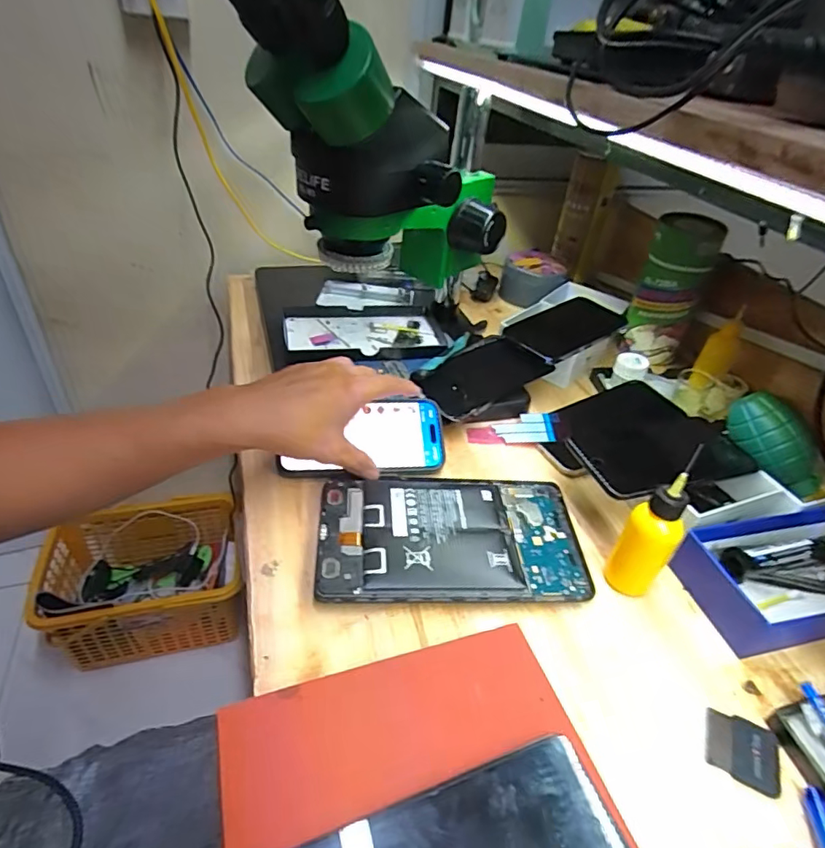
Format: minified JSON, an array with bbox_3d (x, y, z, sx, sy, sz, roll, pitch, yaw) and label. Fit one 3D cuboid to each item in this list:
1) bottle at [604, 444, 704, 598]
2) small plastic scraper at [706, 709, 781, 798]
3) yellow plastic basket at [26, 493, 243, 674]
[{"bbox_3d":[0.170,0.076,0.371,0.036,0.123,0.030,-11,41,-21],"label":"bottle"},{"bbox_3d":[0.198,0.196,0.316,0.040,0.005,0.039,18,39,15],"label":"small plastic scraper"},{"bbox_3d":[-0.522,0.305,1.060,0.337,0.231,0.254,-6,39,-15],"label":"yellow plastic basket"}]

